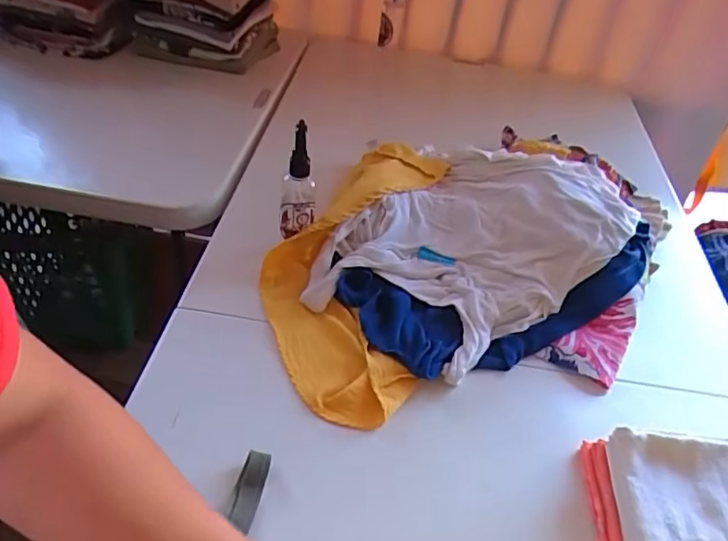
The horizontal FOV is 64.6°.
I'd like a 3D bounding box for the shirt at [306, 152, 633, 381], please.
[{"bbox_3d":[0.156,-0.039,0.785,0.310,0.112,0.384,28,47,21],"label":"shirt"}]

